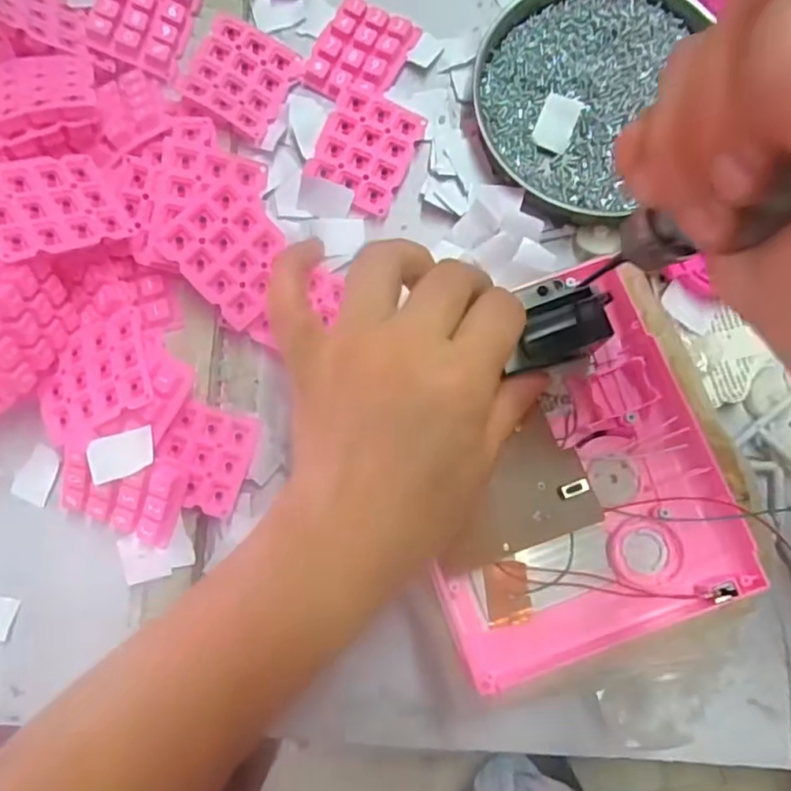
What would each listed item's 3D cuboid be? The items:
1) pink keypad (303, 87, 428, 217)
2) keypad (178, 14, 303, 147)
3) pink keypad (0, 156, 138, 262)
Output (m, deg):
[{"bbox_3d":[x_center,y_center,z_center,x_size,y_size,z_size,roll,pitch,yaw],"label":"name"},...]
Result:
[{"bbox_3d":[-0.016,-0.133,0.337,0.050,0.005,0.057,25,84,5],"label":"pink keypad"},{"bbox_3d":[-0.084,-0.174,0.338,0.050,0.006,0.057,25,76,-16],"label":"keypad"},{"bbox_3d":[-0.158,-0.087,0.285,0.059,0.004,0.047,-25,80,-36],"label":"pink keypad"}]

